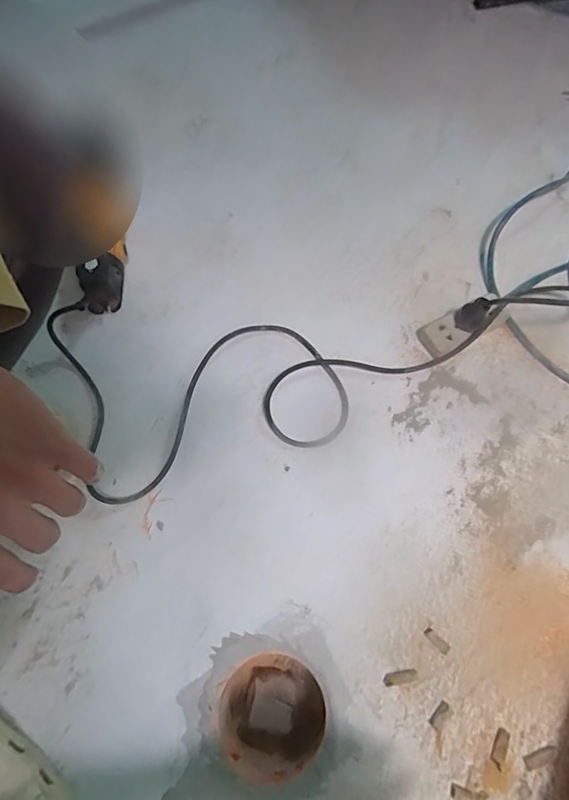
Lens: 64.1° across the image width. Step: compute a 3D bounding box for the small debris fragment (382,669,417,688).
[{"bbox_3d":[0.111,0.266,0.436,0.033,0.005,0.011,-11,65,-3],"label":"small debris fragment"}]

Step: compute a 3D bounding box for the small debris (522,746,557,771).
[{"bbox_3d":[0.230,0.320,0.407,0.032,0.004,0.011,-19,66,-6],"label":"small debris"}]

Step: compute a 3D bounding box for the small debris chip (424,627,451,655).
[{"bbox_3d":[0.150,0.236,0.445,0.026,0.004,0.010,40,73,18],"label":"small debris chip"}]

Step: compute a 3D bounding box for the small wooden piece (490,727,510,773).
[{"bbox_3d":[0.195,0.315,0.411,0.010,0.004,0.031,26,69,14],"label":"small wooden piece"}]

